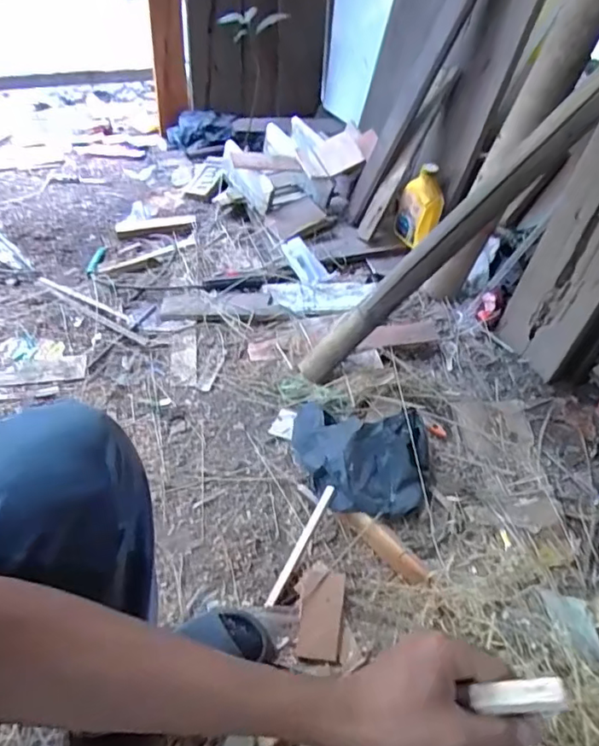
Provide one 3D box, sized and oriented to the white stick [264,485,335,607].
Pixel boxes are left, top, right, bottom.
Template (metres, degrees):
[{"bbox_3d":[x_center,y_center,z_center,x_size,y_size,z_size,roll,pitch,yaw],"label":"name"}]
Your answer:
[{"bbox_3d":[0.002,0.252,0.797,0.012,0.011,0.196,23,64,21],"label":"white stick"}]

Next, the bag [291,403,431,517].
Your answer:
[{"bbox_3d":[0.099,0.133,0.898,0.234,0.064,0.216,10,45,4],"label":"bag"}]

